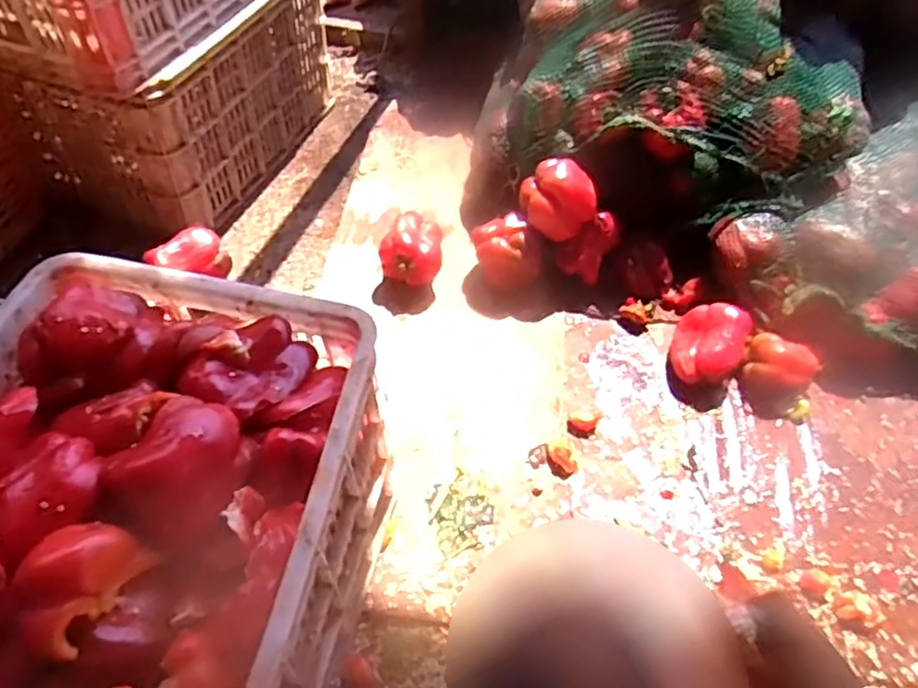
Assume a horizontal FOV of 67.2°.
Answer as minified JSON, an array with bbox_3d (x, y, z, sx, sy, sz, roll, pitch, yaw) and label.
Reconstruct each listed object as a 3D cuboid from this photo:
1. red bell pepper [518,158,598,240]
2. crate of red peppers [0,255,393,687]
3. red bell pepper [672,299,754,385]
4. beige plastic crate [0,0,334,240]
[{"bbox_3d":[0.144,-0.216,1.015,0.097,0.081,0.095,-27,57,-22],"label":"red bell pepper"},{"bbox_3d":[-0.291,0.202,0.594,0.359,0.309,0.504,11,51,6],"label":"crate of red peppers"},{"bbox_3d":[0.351,0.005,0.978,0.095,0.080,0.112,22,53,15],"label":"red bell pepper"},{"bbox_3d":[-0.457,-0.441,1.192,0.268,0.286,0.498,22,53,15],"label":"beige plastic crate"}]

